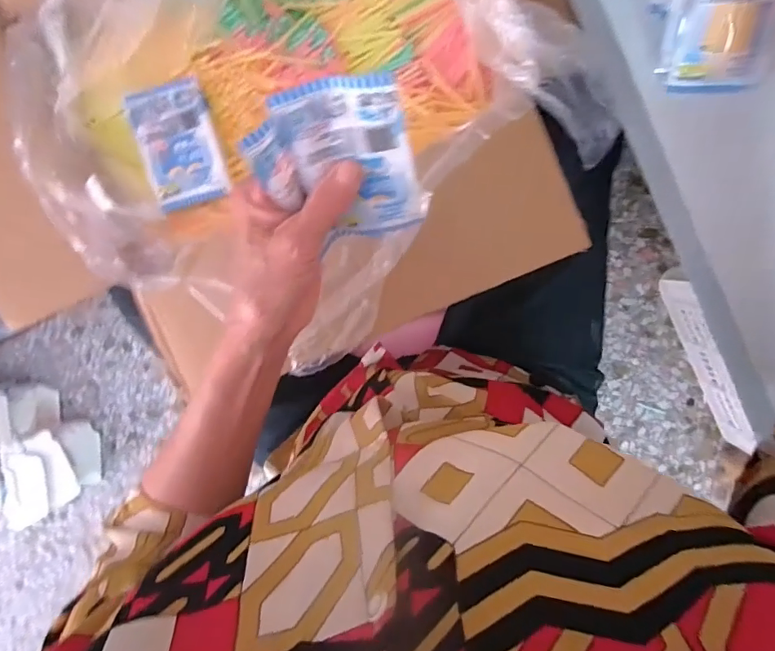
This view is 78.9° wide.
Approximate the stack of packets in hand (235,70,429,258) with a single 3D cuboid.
[{"bbox_3d":[-0.024,-0.086,0.269,0.080,0.105,0.030,-11,51,12],"label":"stack of packets in hand"}]

